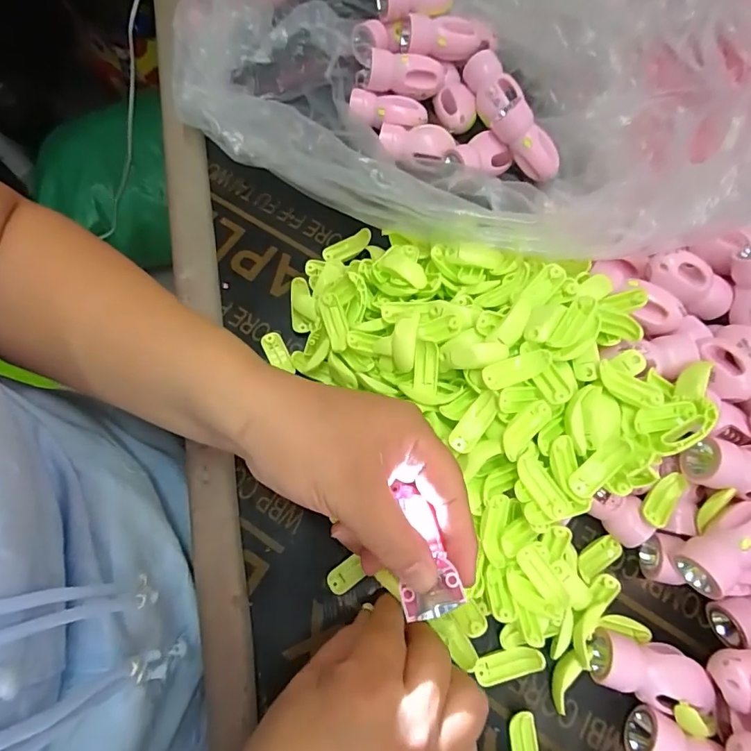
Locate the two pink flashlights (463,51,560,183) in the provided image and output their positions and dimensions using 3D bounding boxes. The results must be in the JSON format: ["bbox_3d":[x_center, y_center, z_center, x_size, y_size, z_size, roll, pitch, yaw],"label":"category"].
[{"bbox_3d":[0.108,-0.216,0.372,0.041,0.038,0.122,-21,74,-7],"label":"two pink flashlights"}]

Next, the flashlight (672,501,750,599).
[{"bbox_3d":[0.208,0.099,0.266,0.063,0.023,0.029,-29,75,-10],"label":"flashlight"}]

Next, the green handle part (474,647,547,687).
[{"bbox_3d":[0.082,0.178,0.279,0.040,0.009,0.016,-13,73,-5],"label":"green handle part"}]

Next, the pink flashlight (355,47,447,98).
[{"bbox_3d":[0.021,-0.255,0.384,0.074,0.028,0.023,5,72,1],"label":"pink flashlight"}]

